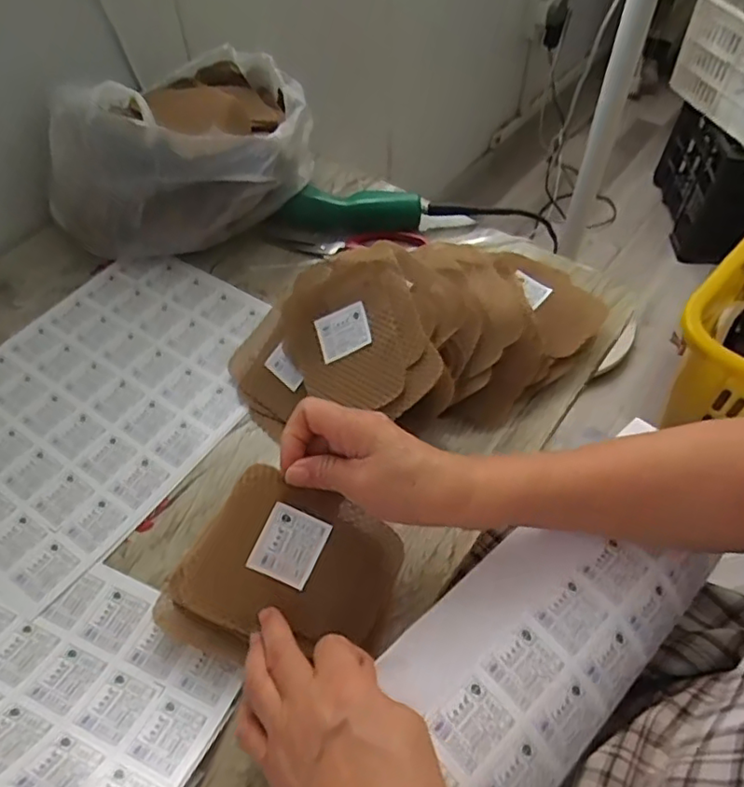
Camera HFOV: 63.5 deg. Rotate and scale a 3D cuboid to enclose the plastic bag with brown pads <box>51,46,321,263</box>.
[{"bbox_3d":[-0.204,-0.266,0.648,0.264,0.160,0.220,-6,53,-1],"label":"plastic bag with brown pads"}]

